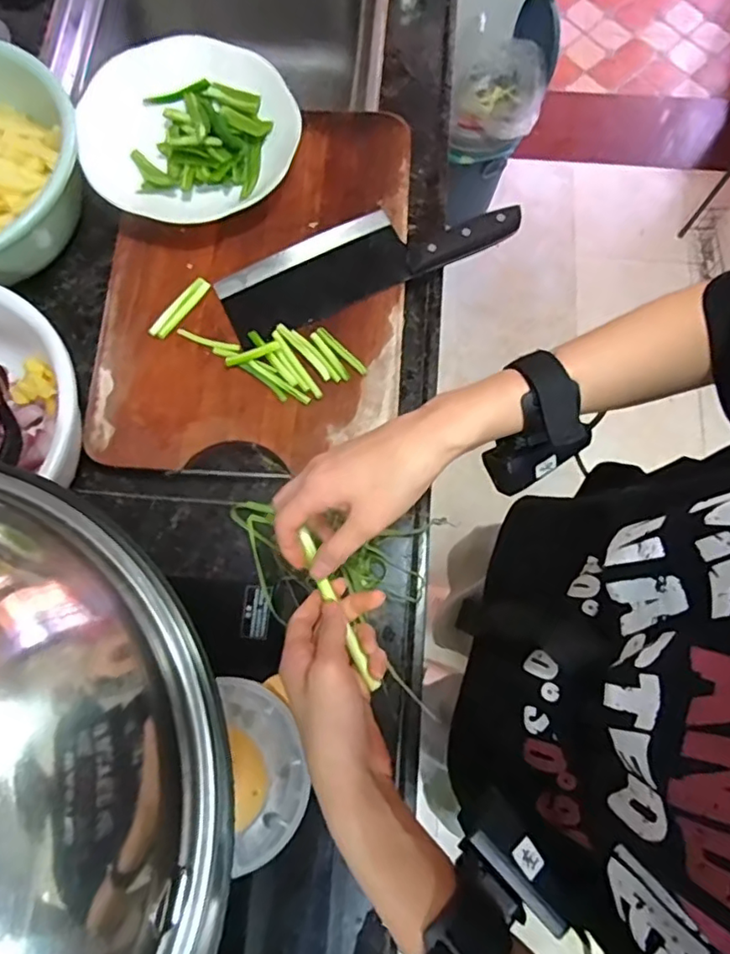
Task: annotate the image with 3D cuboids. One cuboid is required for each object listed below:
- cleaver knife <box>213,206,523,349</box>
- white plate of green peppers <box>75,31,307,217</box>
[{"bbox_3d":[0.002,-0.214,0.554,0.286,0.017,0.086,-23,76,-6],"label":"cleaver knife"},{"bbox_3d":[-0.174,-0.339,0.574,0.212,0.041,0.179,-4,75,-1],"label":"white plate of green peppers"}]

